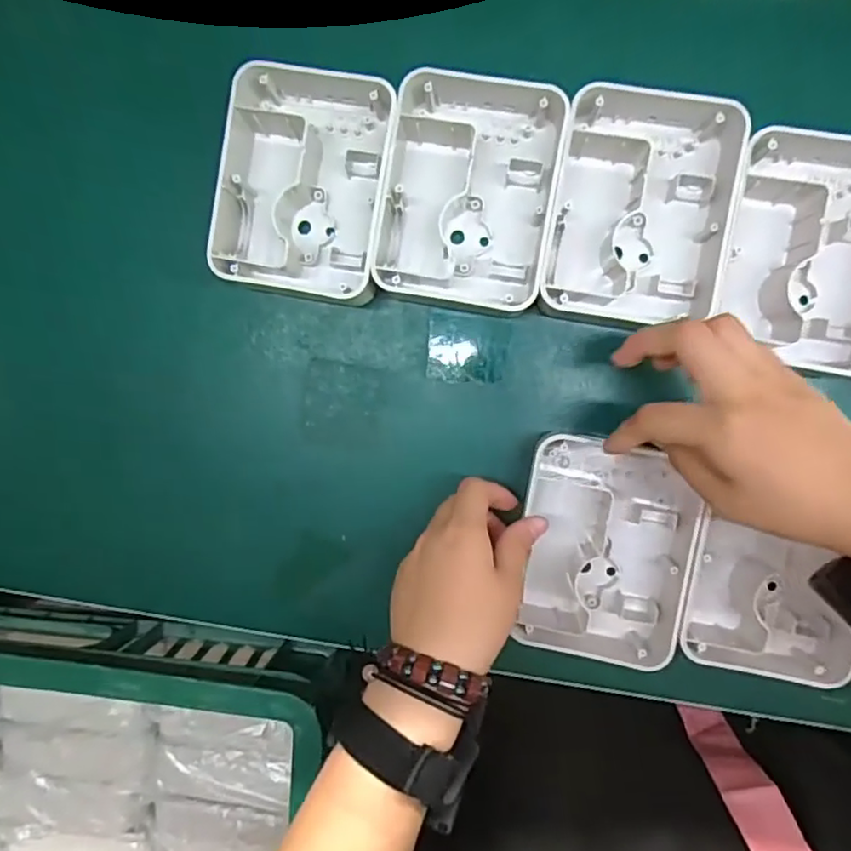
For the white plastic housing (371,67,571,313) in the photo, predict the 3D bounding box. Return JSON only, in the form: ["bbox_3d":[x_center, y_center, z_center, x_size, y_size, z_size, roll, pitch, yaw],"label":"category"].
[{"bbox_3d":[0.025,-0.139,0.385,0.100,0.038,0.132,9,94,4],"label":"white plastic housing"}]

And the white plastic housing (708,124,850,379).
[{"bbox_3d":[0.219,-0.103,0.371,0.096,0.037,0.138,9,94,4],"label":"white plastic housing"}]

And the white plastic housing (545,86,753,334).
[{"bbox_3d":[0.124,-0.127,0.376,0.099,0.034,0.134,8,94,4],"label":"white plastic housing"}]

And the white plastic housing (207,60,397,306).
[{"bbox_3d":[-0.071,-0.150,0.396,0.098,0.047,0.137,9,94,4],"label":"white plastic housing"}]

